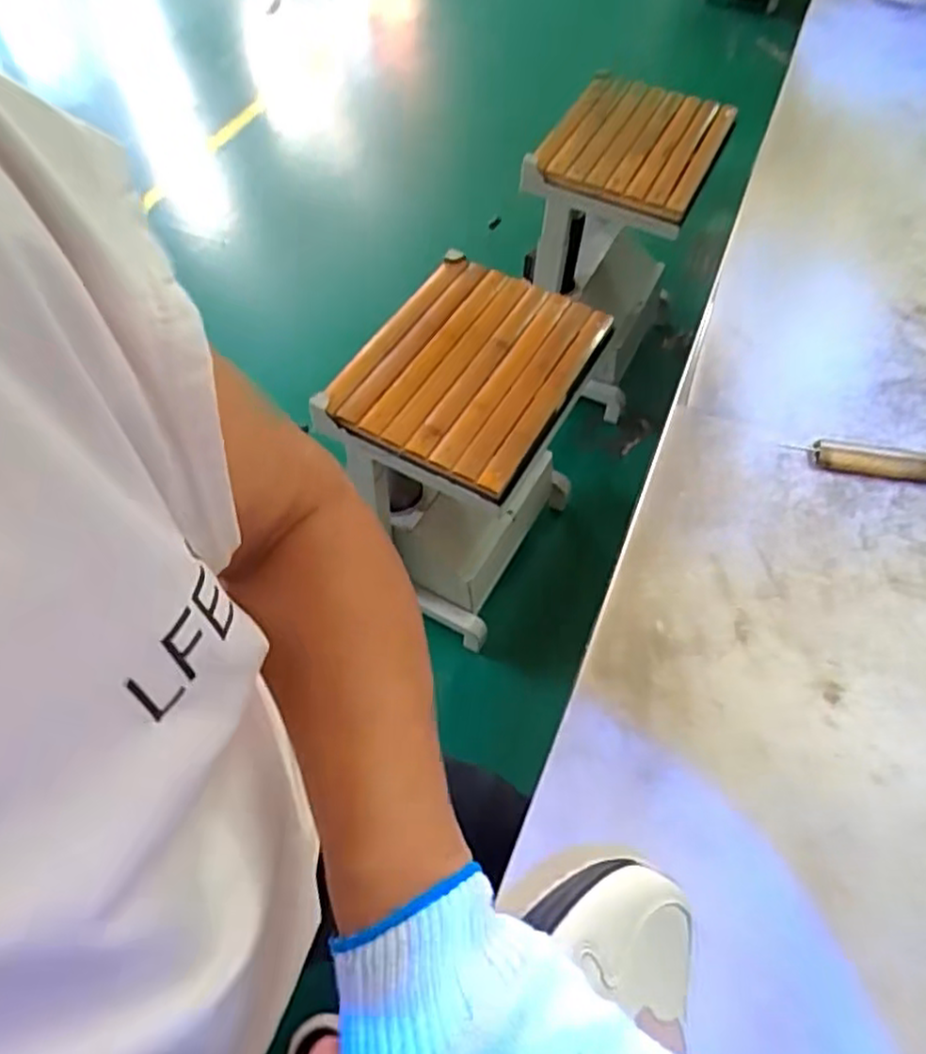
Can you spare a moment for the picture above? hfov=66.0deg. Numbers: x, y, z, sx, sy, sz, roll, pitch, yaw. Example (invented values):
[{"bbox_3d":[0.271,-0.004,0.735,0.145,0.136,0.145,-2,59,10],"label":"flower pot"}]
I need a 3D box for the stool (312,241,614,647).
[{"bbox_3d":[0.001,-0.108,1.136,0.283,0.419,0.381,25,60,14],"label":"stool"}]

